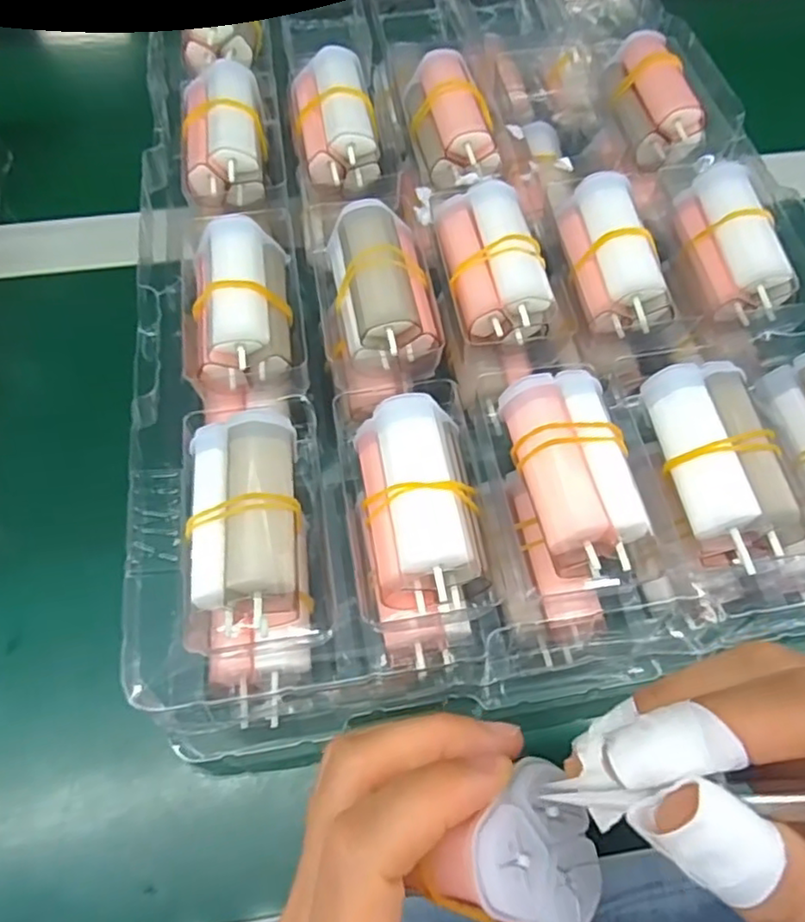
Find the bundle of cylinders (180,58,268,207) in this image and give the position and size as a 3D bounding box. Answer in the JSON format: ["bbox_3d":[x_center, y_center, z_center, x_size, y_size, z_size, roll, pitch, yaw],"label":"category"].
[{"bbox_3d":[-0.081,-0.148,0.294,0.036,0.034,0.066,-10,63,-5],"label":"bundle of cylinders"}]

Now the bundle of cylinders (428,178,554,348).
[{"bbox_3d":[0.036,-0.081,0.254,0.034,0.022,0.066,-10,63,-5],"label":"bundle of cylinders"}]

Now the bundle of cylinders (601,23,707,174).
[{"bbox_3d":[0.120,-0.176,0.308,0.032,0.028,0.062,-12,63,-6],"label":"bundle of cylinders"}]

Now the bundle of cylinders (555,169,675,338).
[{"bbox_3d":[0.087,-0.087,0.261,0.032,0.024,0.065,-8,63,-4],"label":"bundle of cylinders"}]

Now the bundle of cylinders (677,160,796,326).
[{"bbox_3d":[0.137,-0.093,0.264,0.029,0.025,0.066,-14,63,-7],"label":"bundle of cylinders"}]

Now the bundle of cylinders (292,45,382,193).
[{"bbox_3d":[-0.031,-0.159,0.293,0.035,0.026,0.063,-7,63,-3],"label":"bundle of cylinders"}]

